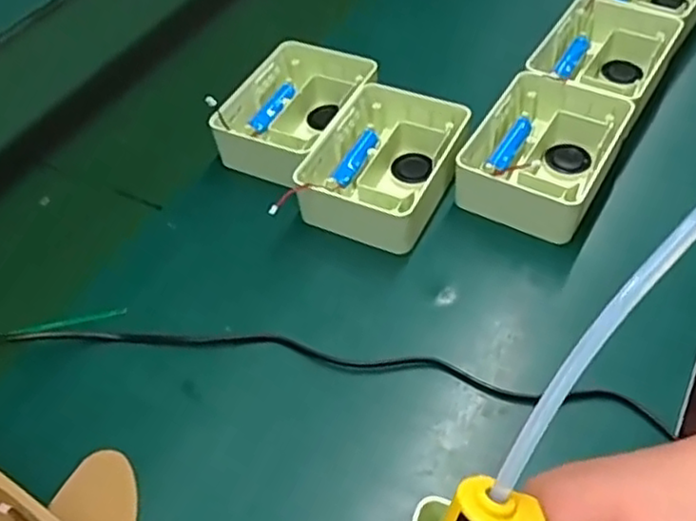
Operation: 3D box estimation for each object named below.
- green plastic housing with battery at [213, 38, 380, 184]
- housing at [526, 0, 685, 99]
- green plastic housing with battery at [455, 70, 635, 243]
[{"bbox_3d":[-0.051,-0.138,0.630,0.112,0.045,0.158,19,55,19],"label":"green plastic housing with battery"},{"bbox_3d":[0.243,-0.193,0.648,0.112,0.044,0.145,27,58,24],"label":"housing"},{"bbox_3d":[0.166,-0.090,0.575,0.103,0.058,0.139,21,56,24],"label":"green plastic housing with battery"}]

